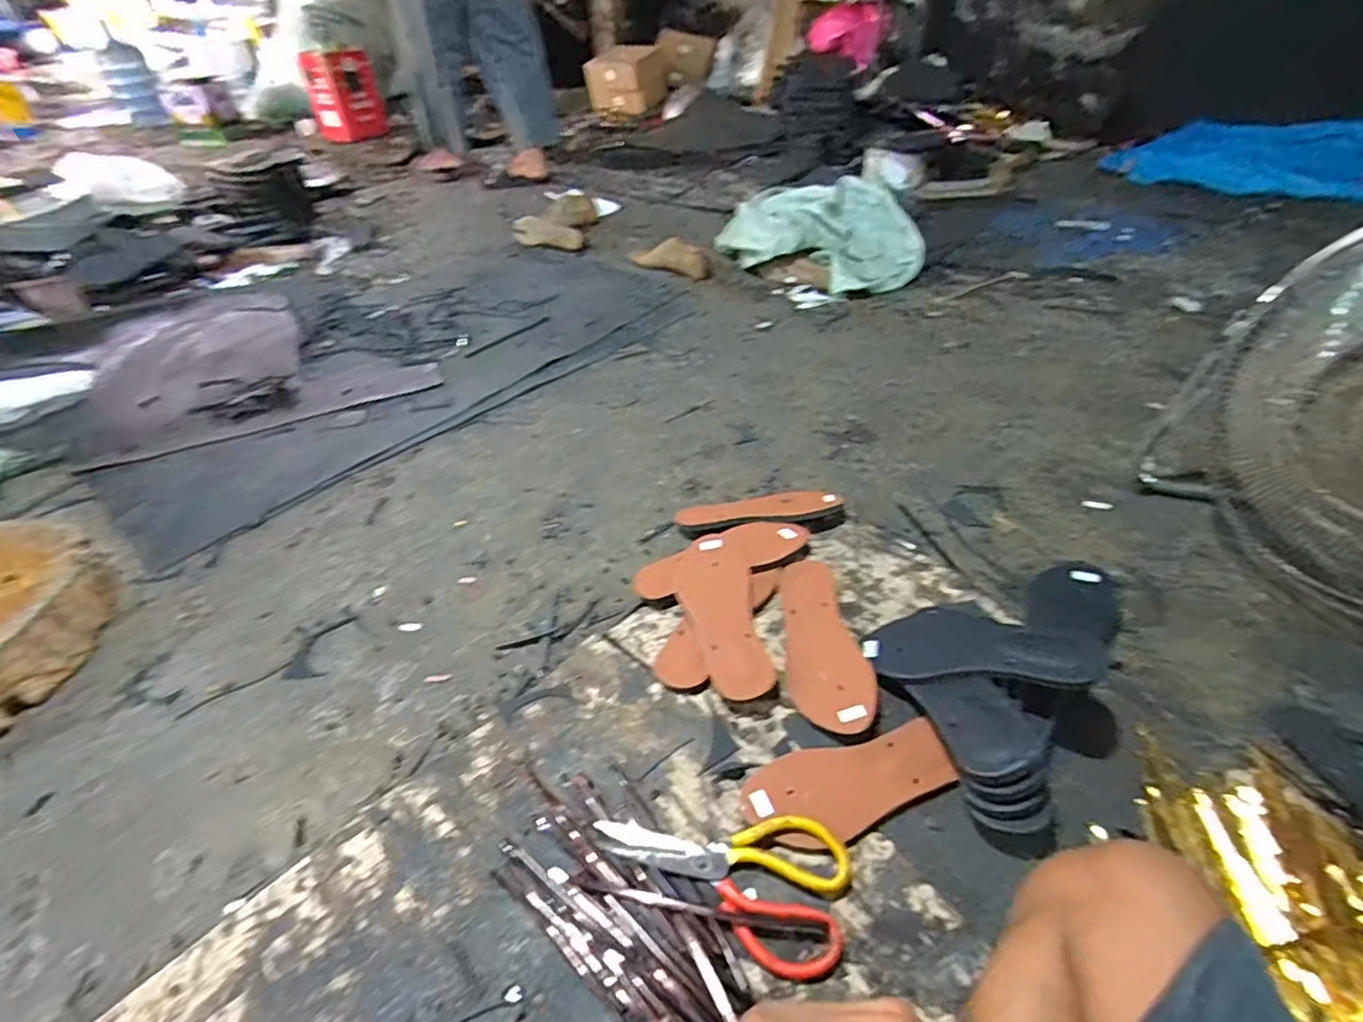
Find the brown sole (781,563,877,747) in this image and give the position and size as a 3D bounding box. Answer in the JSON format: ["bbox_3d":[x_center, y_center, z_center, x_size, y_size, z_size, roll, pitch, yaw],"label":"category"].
[{"bbox_3d":[0.163,0.159,0.772,0.092,0.021,0.242,-22,40,9],"label":"brown sole"}]

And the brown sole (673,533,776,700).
[{"bbox_3d":[0.050,0.122,0.796,0.092,0.021,0.230,-20,46,3],"label":"brown sole"}]

